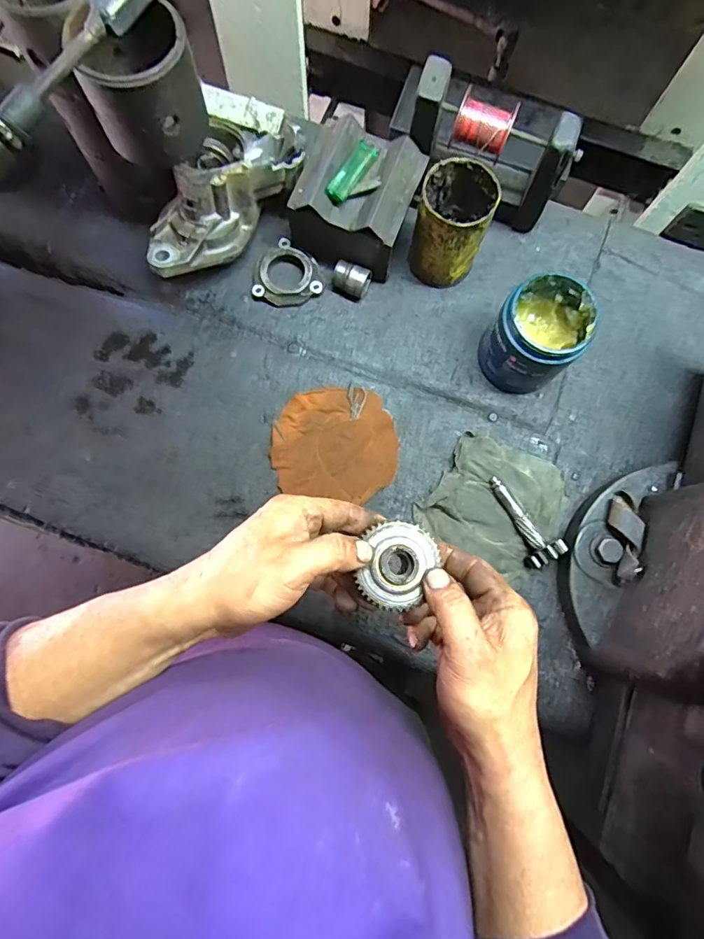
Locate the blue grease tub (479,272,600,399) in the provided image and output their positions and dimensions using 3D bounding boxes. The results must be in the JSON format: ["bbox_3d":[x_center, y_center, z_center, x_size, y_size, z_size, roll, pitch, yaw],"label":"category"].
[{"bbox_3d":[0.195,-0.139,0.516,0.085,0.094,0.093,0,78,1],"label":"blue grease tub"}]

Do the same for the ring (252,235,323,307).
[{"bbox_3d":[-0.073,-0.221,0.565,0.070,0.027,0.074,0,78,1],"label":"ring"}]

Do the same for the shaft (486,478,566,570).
[{"bbox_3d":[0.177,0.053,0.506,0.035,0.033,0.103,-33,80,-6],"label":"shaft"}]

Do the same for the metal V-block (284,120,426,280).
[{"bbox_3d":[0.005,-0.293,0.545,0.120,0.095,0.123,21,80,3],"label":"metal V-block"}]

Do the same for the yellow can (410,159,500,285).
[{"bbox_3d":[0.109,-0.264,0.532,0.071,0.116,0.084,16,79,4],"label":"yellow can"}]

